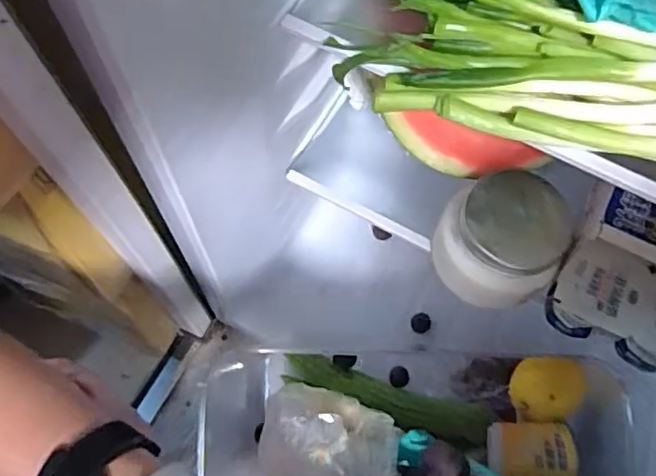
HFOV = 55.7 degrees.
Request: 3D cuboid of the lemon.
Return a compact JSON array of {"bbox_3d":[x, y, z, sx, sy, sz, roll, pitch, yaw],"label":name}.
[{"bbox_3d":[0.207,0.144,0.587,0.054,0.048,0.056,7,69,0],"label":"lemon"}]

